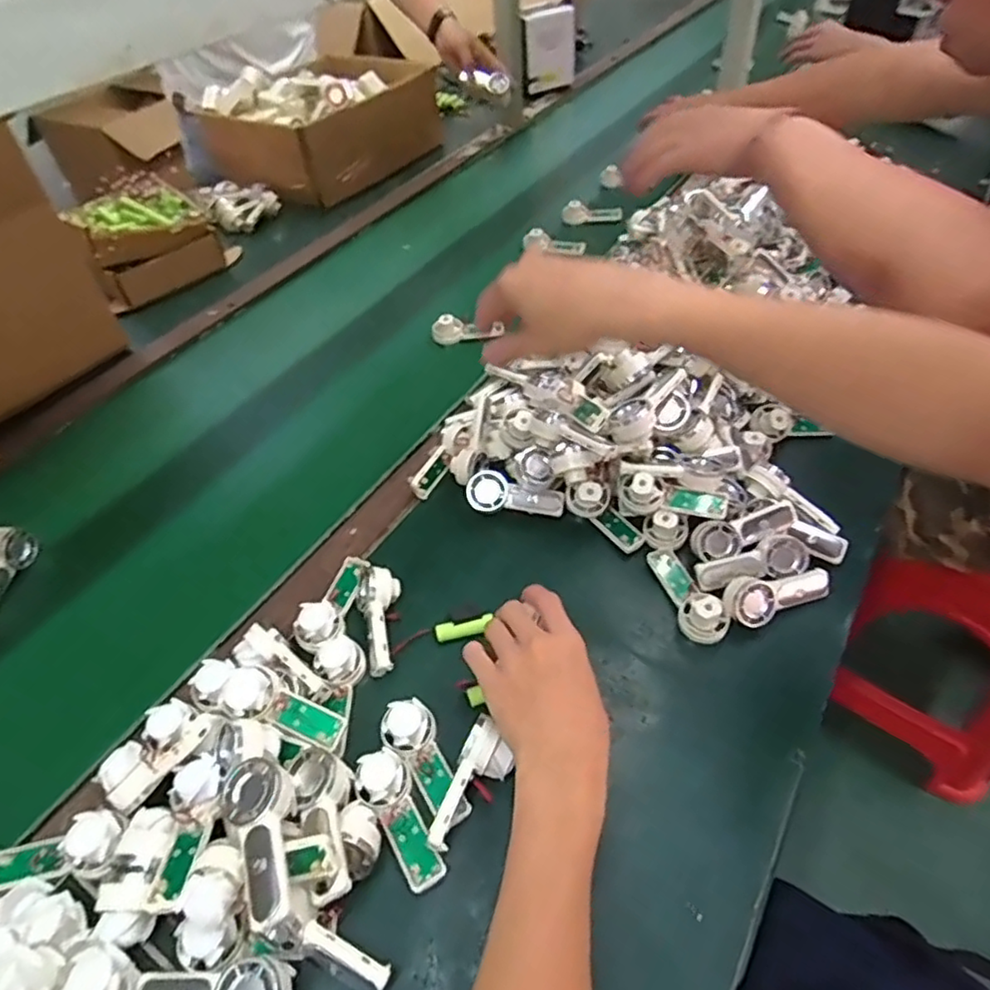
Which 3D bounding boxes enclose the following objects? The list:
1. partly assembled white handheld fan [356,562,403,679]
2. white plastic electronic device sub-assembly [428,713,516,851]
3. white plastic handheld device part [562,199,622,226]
[{"bbox_3d":[-0.094,0.102,0.535,0.039,0.027,0.091,-14,50,-8],"label":"partly assembled white handheld fan"},{"bbox_3d":[-0.018,0.203,0.440,0.034,0.029,0.086,23,55,22],"label":"white plastic electronic device sub-assembly"},{"bbox_3d":[0.155,-0.455,1.018,0.092,0.030,0.029,1,50,5],"label":"white plastic handheld device part"}]

